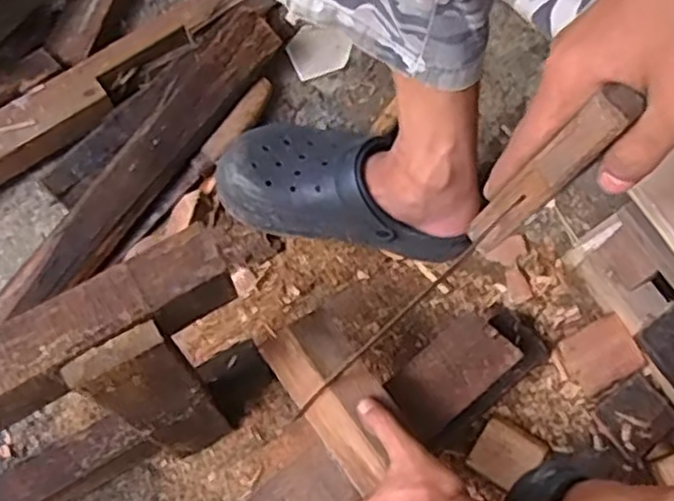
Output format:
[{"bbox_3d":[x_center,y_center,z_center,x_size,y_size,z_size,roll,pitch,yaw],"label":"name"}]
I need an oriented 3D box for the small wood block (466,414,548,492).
[{"bbox_3d":[0.162,0.195,0.681,0.060,0.011,0.057,31,72,13],"label":"small wood block"}]

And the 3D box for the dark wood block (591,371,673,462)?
[{"bbox_3d":[0.289,0.159,0.688,0.065,0.012,0.062,-40,79,3],"label":"dark wood block"}]

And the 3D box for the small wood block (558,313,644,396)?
[{"bbox_3d":[0.261,0.105,0.709,0.069,0.023,0.059,-26,69,-9],"label":"small wood block"}]

